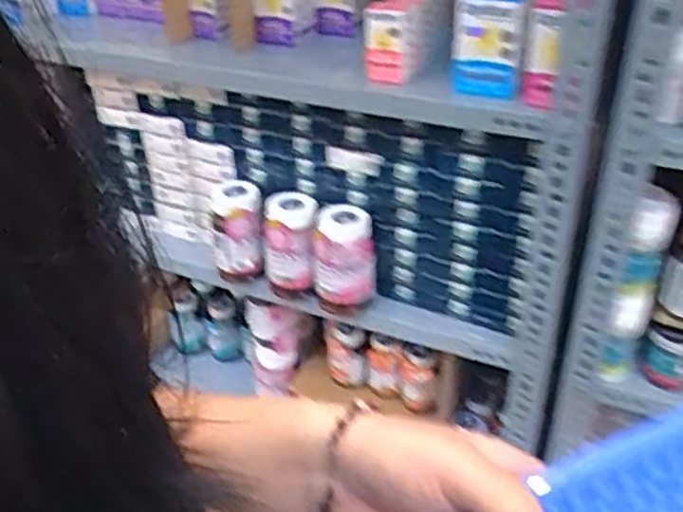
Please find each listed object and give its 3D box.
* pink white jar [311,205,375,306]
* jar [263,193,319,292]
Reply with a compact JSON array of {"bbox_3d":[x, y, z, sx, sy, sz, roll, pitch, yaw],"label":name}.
[{"bbox_3d":[0.003,0.005,0.951,0.070,0.141,0.062,14,37,23],"label":"pink white jar"},{"bbox_3d":[-0.069,-0.014,0.971,0.071,0.123,0.066,-1,34,1],"label":"jar"}]

